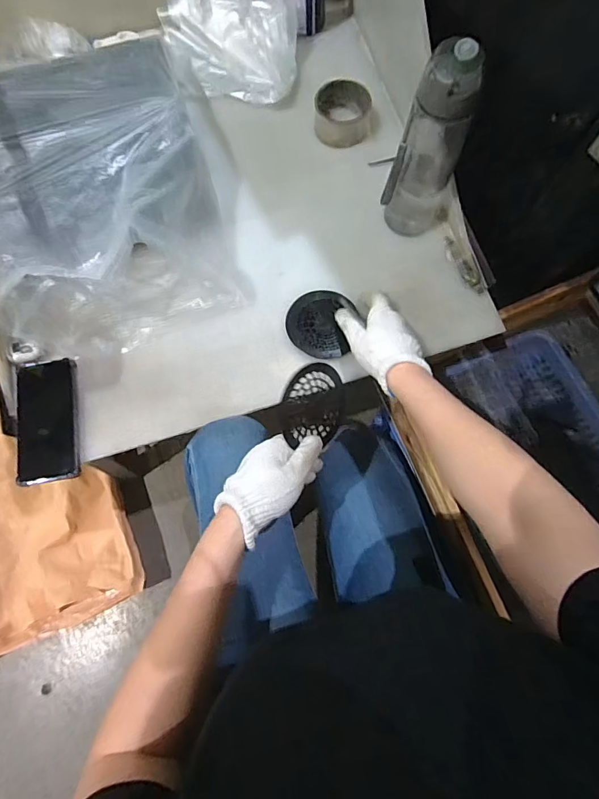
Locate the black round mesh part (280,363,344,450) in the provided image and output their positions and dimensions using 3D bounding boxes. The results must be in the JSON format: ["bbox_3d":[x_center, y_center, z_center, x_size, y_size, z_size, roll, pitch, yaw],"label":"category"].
[{"bbox_3d":[0.015,0.004,0.482,0.091,0.010,0.084,-12,109,-40],"label":"black round mesh part"}]

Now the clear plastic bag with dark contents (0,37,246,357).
[{"bbox_3d":[-0.268,-0.289,0.604,0.335,0.135,0.410,-16,75,-5],"label":"clear plastic bag with dark contents"}]

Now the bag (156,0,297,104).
[{"bbox_3d":[-0.117,-0.585,0.713,0.224,0.082,0.153,9,74,2],"label":"bag"}]

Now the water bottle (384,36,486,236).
[{"bbox_3d":[0.172,-0.311,0.555,0.081,0.245,0.079,21,75,5],"label":"water bottle"}]

